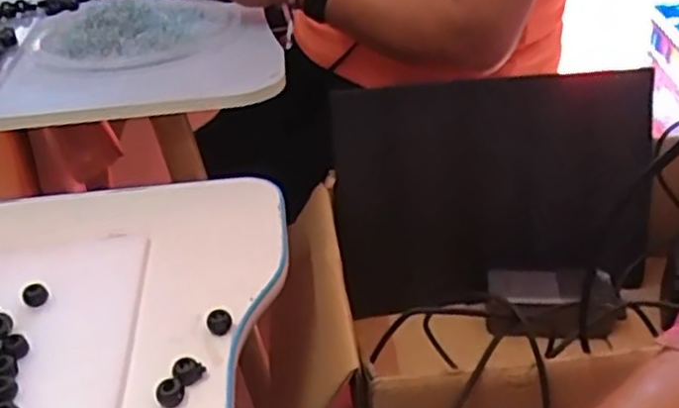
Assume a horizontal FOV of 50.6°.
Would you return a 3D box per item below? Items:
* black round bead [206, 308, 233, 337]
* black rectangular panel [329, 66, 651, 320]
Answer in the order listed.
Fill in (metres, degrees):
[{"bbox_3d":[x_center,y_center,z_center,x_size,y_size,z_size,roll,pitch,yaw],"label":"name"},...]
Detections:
[{"bbox_3d":[-0.086,0.085,0.513,0.017,0.016,0.018,-3,33,2],"label":"black round bead"},{"bbox_3d":[0.162,-0.012,0.750,0.325,0.230,0.034,-6,8,-5],"label":"black rectangular panel"}]

